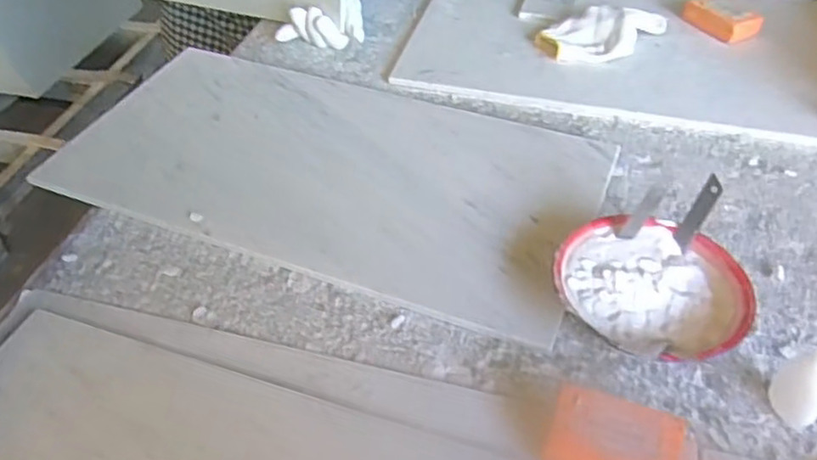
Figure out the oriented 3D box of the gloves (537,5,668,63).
[{"bbox_3d":[0.274,-0.279,0.933,0.184,0.038,0.087,-21,49,-20],"label":"gloves"}]

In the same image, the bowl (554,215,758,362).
[{"bbox_3d":[0.215,0.060,0.607,0.159,0.051,0.154,-1,45,1],"label":"bowl"}]

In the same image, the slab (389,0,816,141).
[{"bbox_3d":[0.332,-0.265,0.941,0.636,0.029,0.347,11,46,13],"label":"slab"}]

